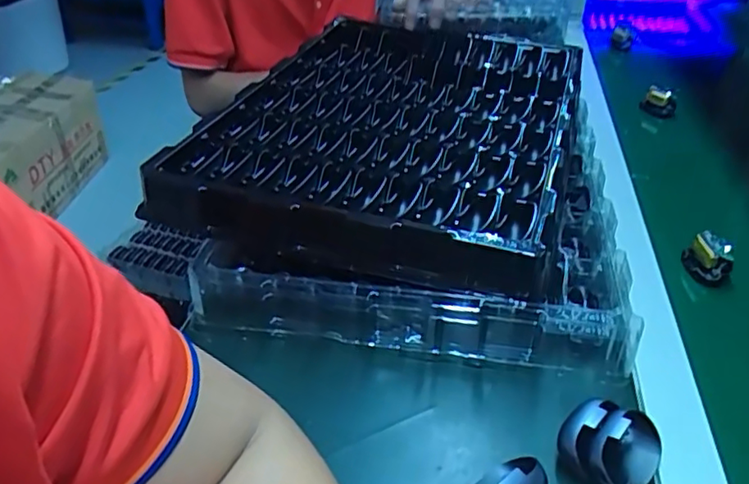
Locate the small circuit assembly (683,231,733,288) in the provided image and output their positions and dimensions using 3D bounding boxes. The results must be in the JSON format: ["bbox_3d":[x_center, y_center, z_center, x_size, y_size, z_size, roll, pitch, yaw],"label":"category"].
[{"bbox_3d":[0.300,0.015,0.547,0.040,0.041,0.025,25,41,29],"label":"small circuit assembly"}]

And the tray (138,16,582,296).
[{"bbox_3d":[0.030,-0.130,0.648,0.330,0.061,0.477,12,36,14],"label":"tray"}]

